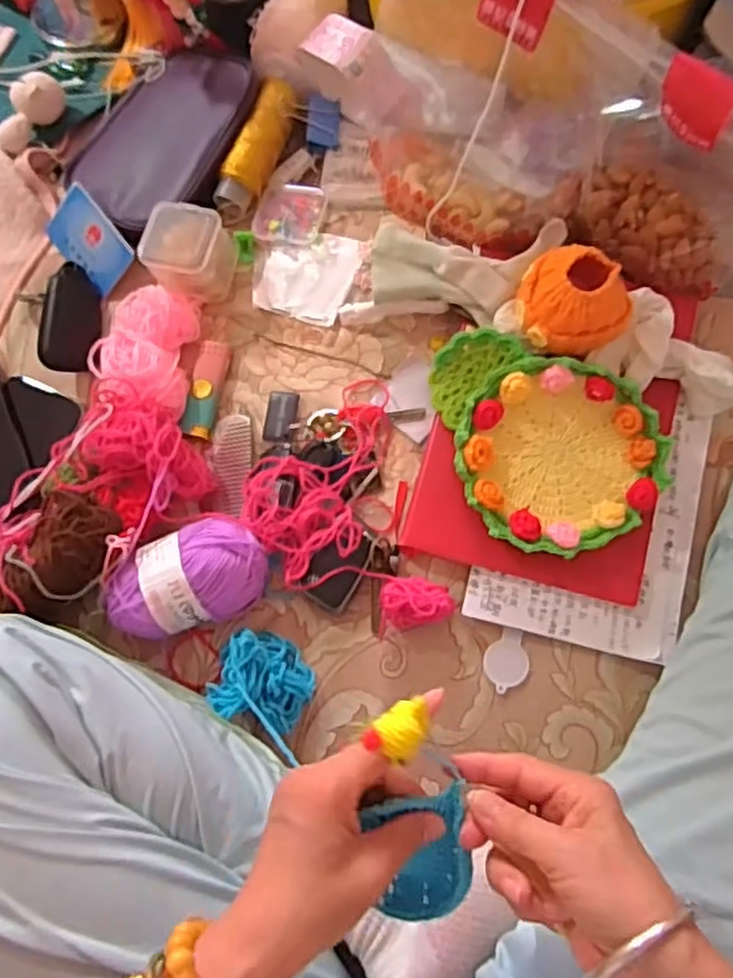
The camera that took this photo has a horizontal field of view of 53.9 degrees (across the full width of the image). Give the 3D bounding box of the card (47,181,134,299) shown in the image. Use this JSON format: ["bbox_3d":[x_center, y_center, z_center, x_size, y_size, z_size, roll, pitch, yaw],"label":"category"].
[{"bbox_3d":[-0.231,-0.206,0.600,0.053,0.007,0.086,-45,81,21],"label":"card"}]

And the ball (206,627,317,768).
[{"bbox_3d":[-0.070,0.140,0.502,0.070,0.039,0.068,0,75,1],"label":"ball"}]

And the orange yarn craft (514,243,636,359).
[{"bbox_3d":[0.147,-0.131,0.514,0.081,0.053,0.067,28,78,8],"label":"orange yarn craft"}]

